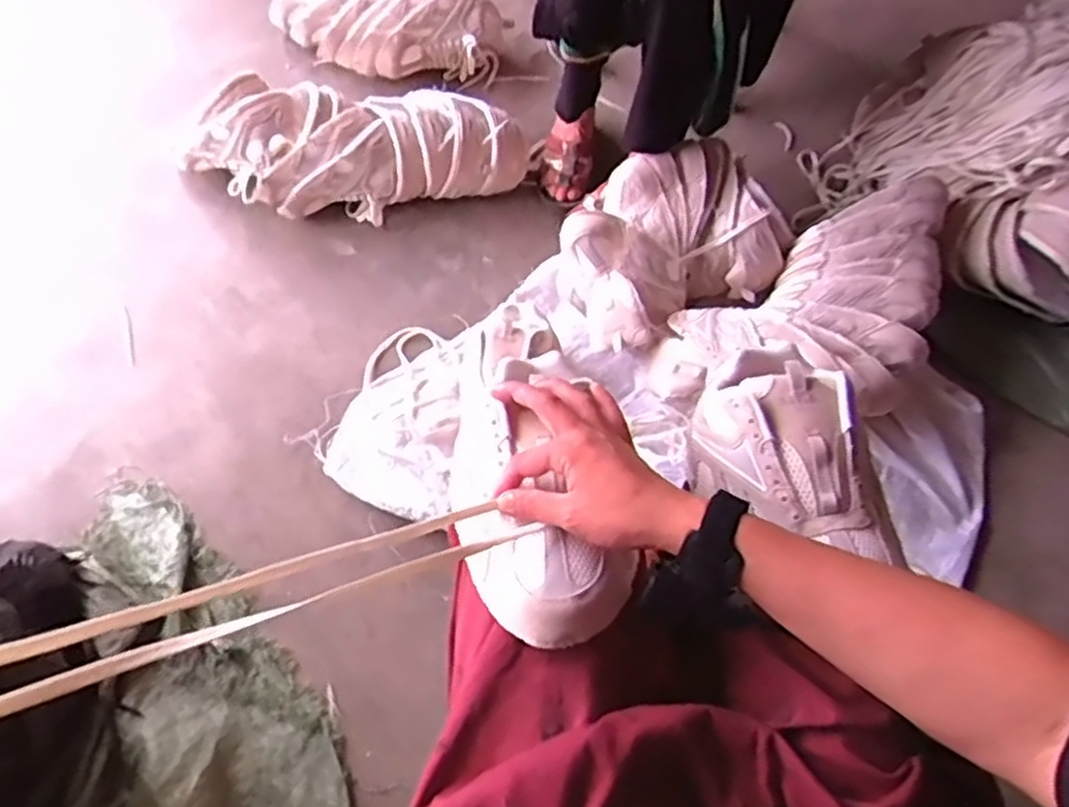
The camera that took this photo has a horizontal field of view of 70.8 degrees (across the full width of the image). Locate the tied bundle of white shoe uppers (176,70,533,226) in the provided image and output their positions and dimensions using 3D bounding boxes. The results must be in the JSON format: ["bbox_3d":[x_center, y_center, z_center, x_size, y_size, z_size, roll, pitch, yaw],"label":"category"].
[{"bbox_3d":[-0.304,-0.442,1.288,0.584,0.187,0.186,-1,64,-2],"label":"tied bundle of white shoe uppers"}]

